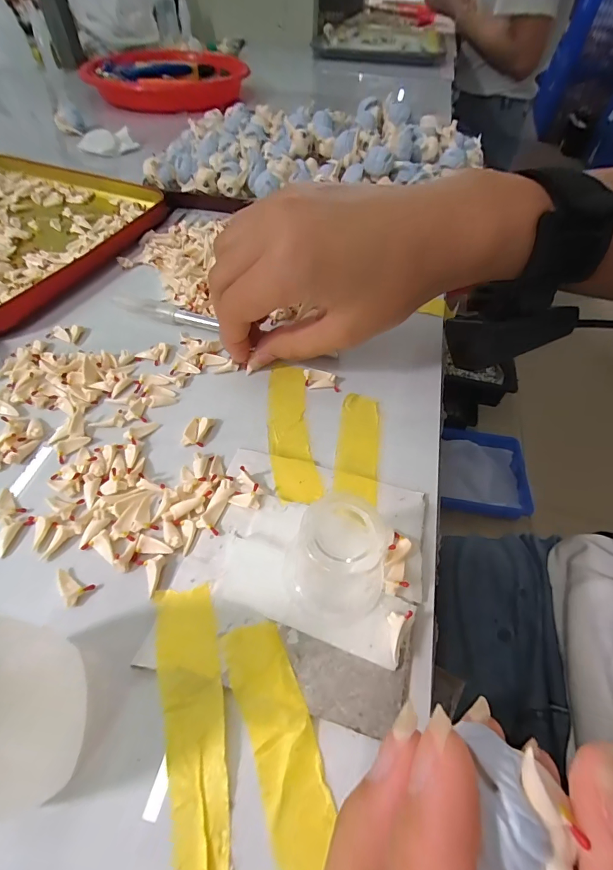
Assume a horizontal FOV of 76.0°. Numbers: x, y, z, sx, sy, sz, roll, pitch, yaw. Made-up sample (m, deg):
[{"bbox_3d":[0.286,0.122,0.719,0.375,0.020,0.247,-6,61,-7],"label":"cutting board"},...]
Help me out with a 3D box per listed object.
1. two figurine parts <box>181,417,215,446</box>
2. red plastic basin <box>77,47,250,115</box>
[{"bbox_3d":[-0.054,-0.001,0.193,0.010,0.006,0.018,14,53,9],"label":"two figurine parts"},{"bbox_3d":[-0.191,-0.500,0.550,0.203,0.032,0.185,1,53,-2],"label":"red plastic basin"}]

